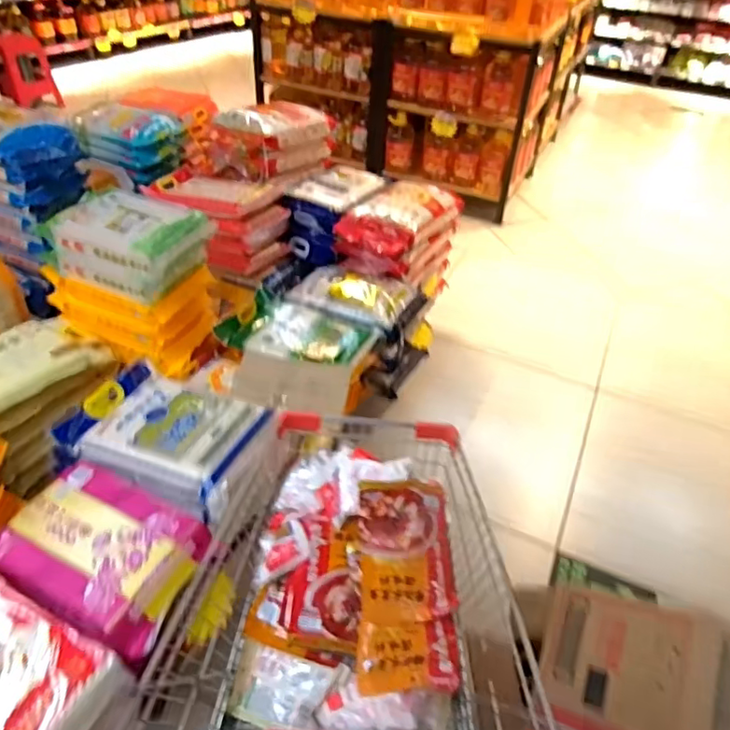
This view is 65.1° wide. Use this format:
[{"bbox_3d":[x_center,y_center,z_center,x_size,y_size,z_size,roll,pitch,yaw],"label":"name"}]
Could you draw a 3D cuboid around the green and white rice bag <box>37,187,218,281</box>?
[{"bbox_3d":[-0.610,-0.344,1.474,0.339,0.099,0.248,16,41,15],"label":"green and white rice bag"}]

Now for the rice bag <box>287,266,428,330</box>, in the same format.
[{"bbox_3d":[-0.021,-0.254,1.873,0.386,0.072,0.271,20,42,19],"label":"rice bag"}]

